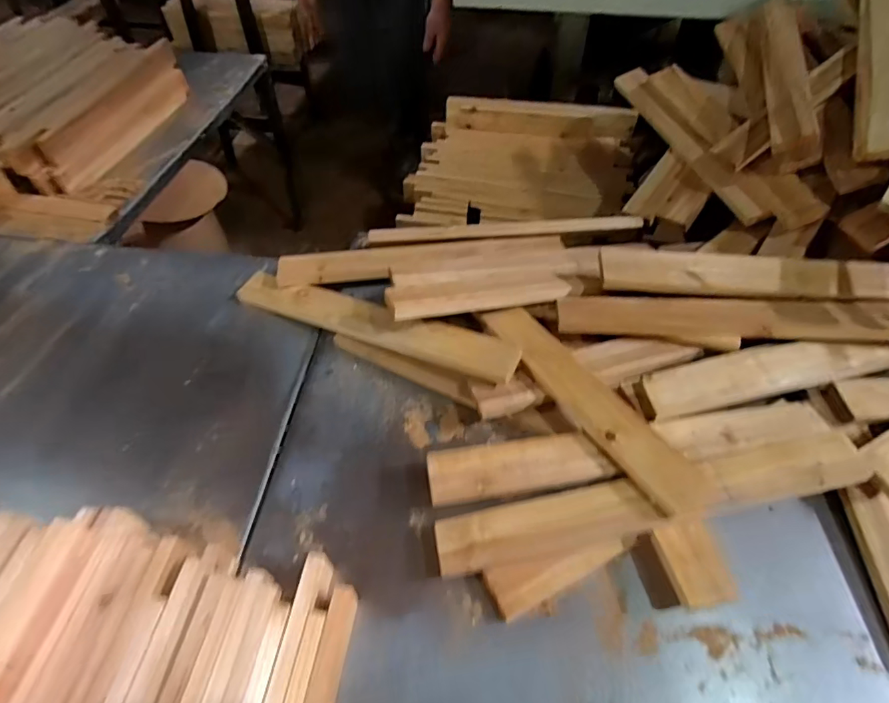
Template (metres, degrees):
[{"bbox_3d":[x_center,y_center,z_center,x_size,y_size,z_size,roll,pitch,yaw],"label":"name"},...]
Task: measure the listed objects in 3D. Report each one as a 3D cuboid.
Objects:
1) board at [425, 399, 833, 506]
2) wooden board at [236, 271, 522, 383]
[{"bbox_3d":[0.230,0.120,0.619,0.502,0.030,0.063,-7,52,-5],"label":"board"},{"bbox_3d":[-0.122,-0.048,0.772,0.490,0.015,0.065,17,68,22],"label":"wooden board"}]

